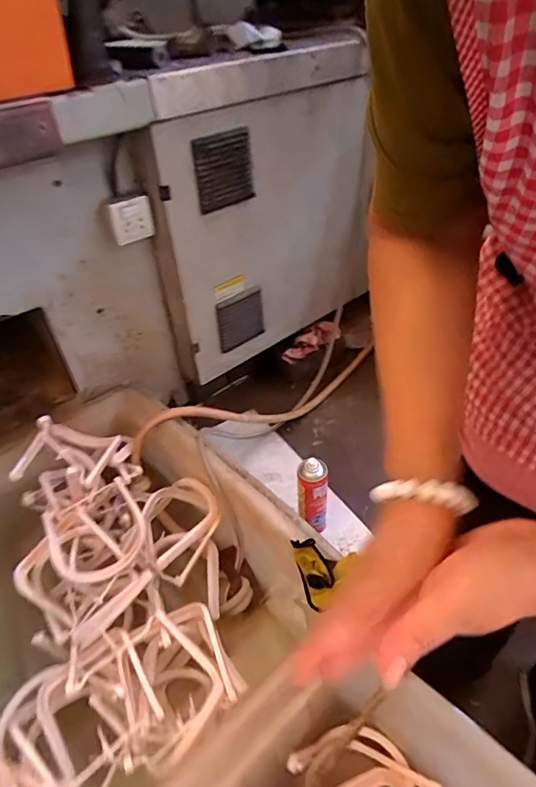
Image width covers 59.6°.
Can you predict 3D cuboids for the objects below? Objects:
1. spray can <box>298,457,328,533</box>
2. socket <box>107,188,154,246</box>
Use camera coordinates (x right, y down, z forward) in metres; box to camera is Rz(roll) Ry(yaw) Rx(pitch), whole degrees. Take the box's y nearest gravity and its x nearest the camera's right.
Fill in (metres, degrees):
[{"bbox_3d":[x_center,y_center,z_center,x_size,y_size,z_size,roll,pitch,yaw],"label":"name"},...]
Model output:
[{"bbox_3d":[0.097,0.225,1.020,0.062,0.192,0.056,2,41,7],"label":"spray can"},{"bbox_3d":[-0.306,-0.391,1.047,0.035,0.098,0.114,23,43,35],"label":"socket"}]

